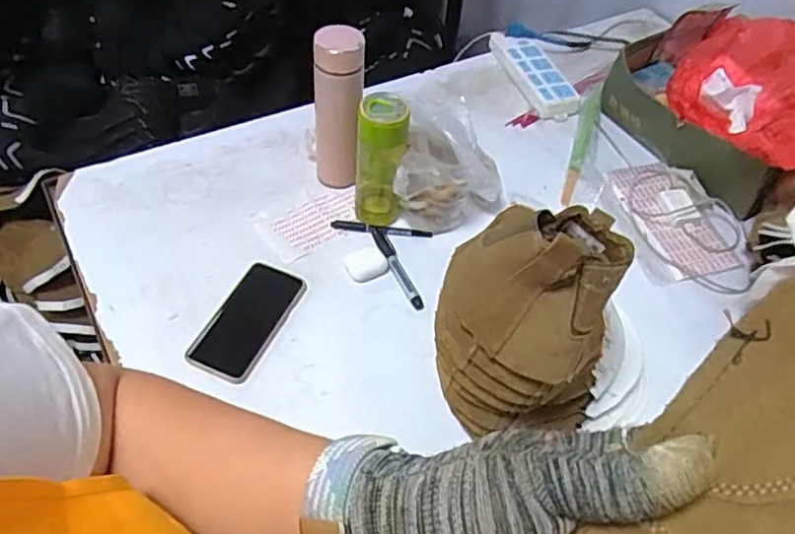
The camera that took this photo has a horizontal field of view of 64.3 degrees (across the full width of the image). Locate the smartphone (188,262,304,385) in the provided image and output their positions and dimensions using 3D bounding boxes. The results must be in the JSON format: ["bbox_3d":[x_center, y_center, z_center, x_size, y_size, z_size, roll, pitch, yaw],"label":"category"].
[{"bbox_3d":[-0.183,0.065,0.786,0.085,0.017,0.159,23,52,13],"label":"smartphone"}]

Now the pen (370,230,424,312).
[{"bbox_3d":[-0.001,-0.001,0.856,0.021,0.022,0.149,-16,54,-17],"label":"pen"}]

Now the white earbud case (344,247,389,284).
[{"bbox_3d":[-0.043,-0.002,0.852,0.050,0.018,0.050,-19,55,-20],"label":"white earbud case"}]

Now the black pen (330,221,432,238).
[{"bbox_3d":[-0.023,-0.053,0.899,0.142,0.009,0.017,6,51,0],"label":"black pen"}]

